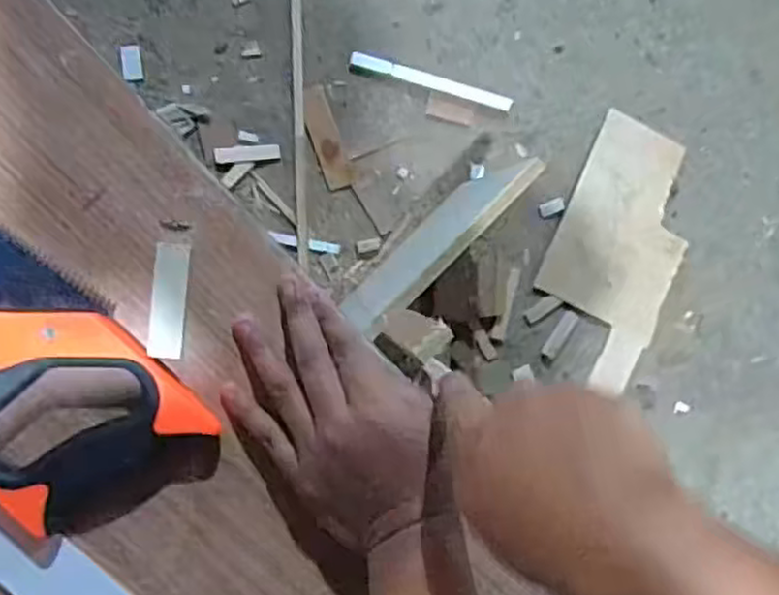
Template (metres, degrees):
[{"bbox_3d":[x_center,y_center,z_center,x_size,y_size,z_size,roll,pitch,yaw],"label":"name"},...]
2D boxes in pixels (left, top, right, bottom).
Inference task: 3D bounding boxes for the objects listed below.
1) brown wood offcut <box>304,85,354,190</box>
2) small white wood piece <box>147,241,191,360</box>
[{"bbox_3d":[-0.101,-0.258,1.182,0.049,0.004,0.163,-20,96,-8],"label":"brown wood offcut"},{"bbox_3d":[-0.129,0.002,0.428,0.019,0.004,0.067,6,88,-23],"label":"small white wood piece"}]

